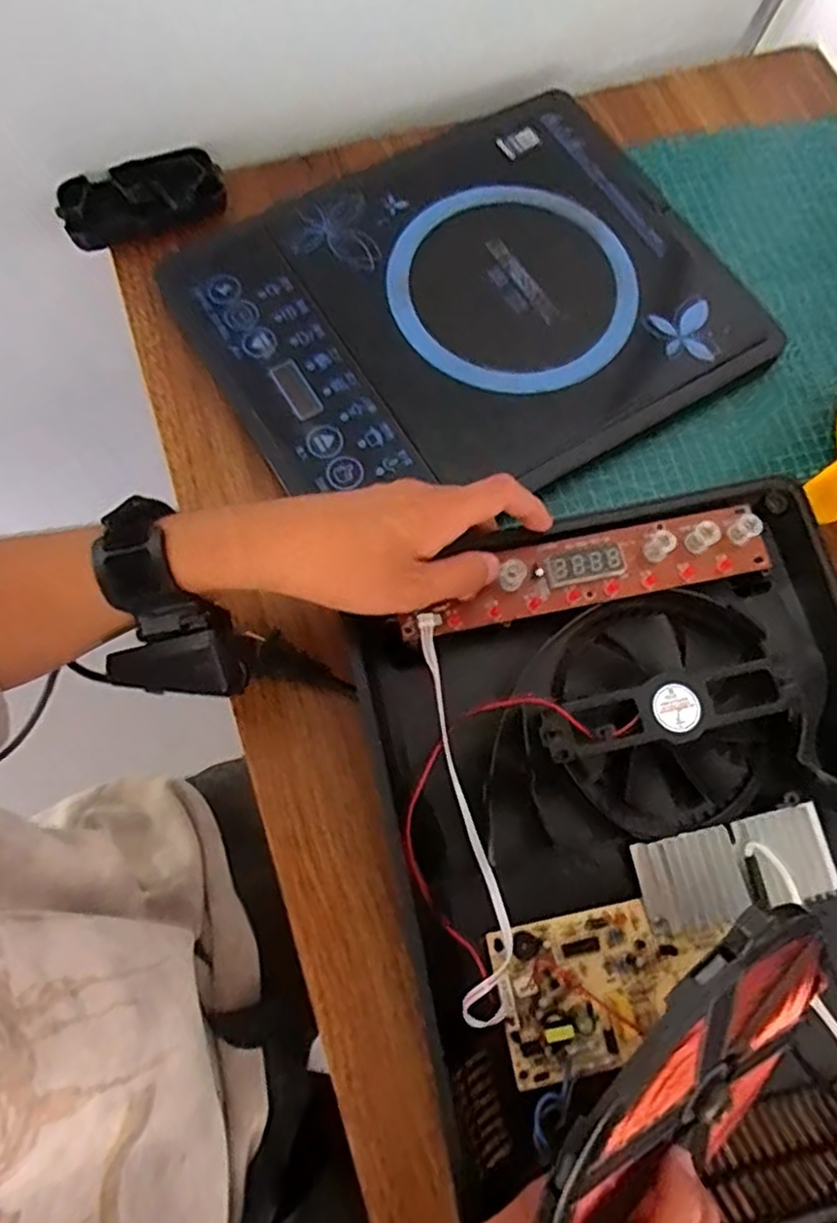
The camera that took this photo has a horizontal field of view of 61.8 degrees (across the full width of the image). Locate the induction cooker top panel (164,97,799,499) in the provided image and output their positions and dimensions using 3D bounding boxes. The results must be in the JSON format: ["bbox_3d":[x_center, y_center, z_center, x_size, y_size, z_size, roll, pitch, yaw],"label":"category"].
[{"bbox_3d":[0.033,-0.210,0.482,0.344,0.034,0.281,-30,77,-9],"label":"induction cooker top panel"}]

